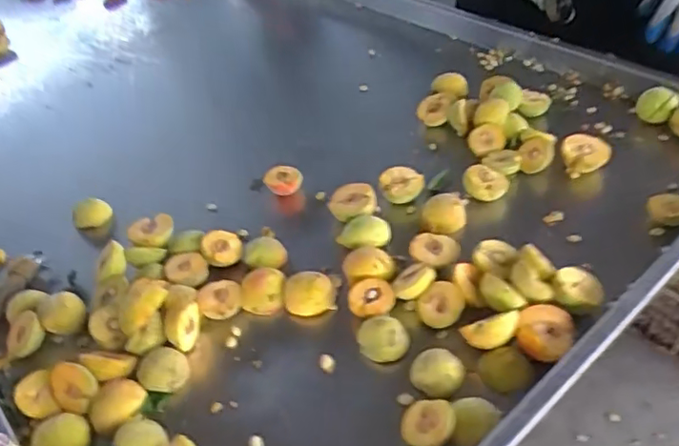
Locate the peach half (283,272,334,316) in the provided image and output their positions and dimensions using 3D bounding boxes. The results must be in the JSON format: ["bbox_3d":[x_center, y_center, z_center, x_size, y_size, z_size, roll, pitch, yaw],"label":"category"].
[{"bbox_3d":[-0.040,0.087,0.768,0.063,0.043,0.047,-12,44,-4],"label":"peach half"}]

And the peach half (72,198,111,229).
[{"bbox_3d":[-0.400,-0.014,0.957,0.051,0.031,0.055,-4,44,4],"label":"peach half"}]

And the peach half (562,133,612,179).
[{"bbox_3d":[0.374,-0.106,0.917,0.066,0.041,0.062,-12,44,-4],"label":"peach half"}]

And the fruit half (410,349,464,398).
[{"bbox_3d":[0.109,0.166,0.670,0.061,0.028,0.052,5,45,14],"label":"fruit half"}]

